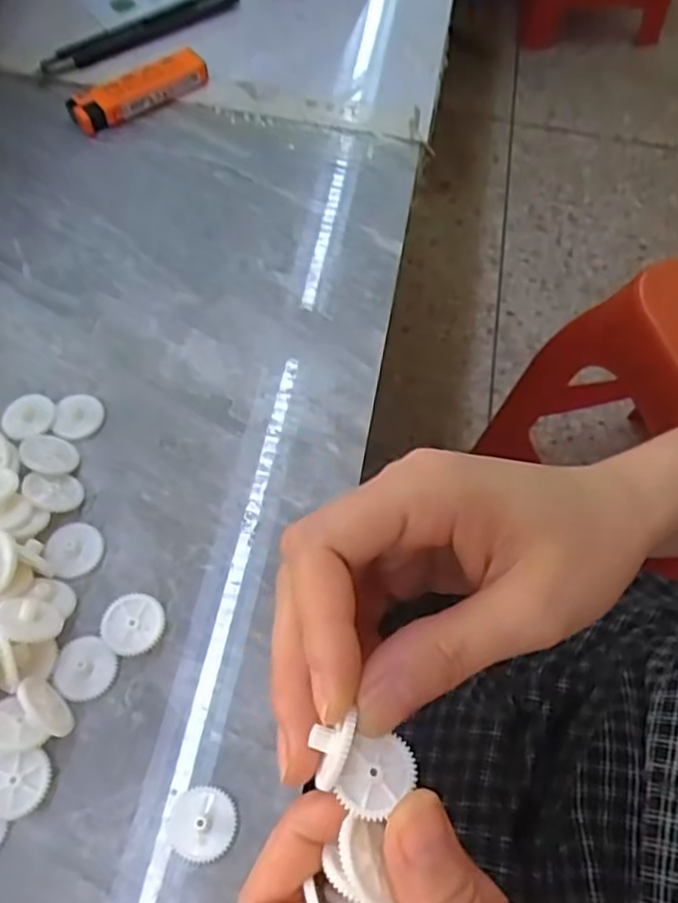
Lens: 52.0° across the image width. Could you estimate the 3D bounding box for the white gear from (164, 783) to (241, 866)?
[{"bbox_3d":[-0.043,0.119,0.222,0.022,0.005,0.022,2,60,-3],"label":"white gear"}]

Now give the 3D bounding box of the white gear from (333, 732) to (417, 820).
[{"bbox_3d":[0.010,0.083,0.178,0.018,0.004,0.020,19,61,7],"label":"white gear"}]

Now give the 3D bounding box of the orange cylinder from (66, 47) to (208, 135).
[{"bbox_3d":[-0.113,-0.204,0.395,0.079,0.017,0.022,-31,66,-19],"label":"orange cylinder"}]

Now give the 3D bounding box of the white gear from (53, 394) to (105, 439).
[{"bbox_3d":[-0.110,-0.015,0.295,0.019,0.004,0.022,2,60,-2],"label":"white gear"}]

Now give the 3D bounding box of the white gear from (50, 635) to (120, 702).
[{"bbox_3d":[-0.089,0.076,0.244,0.021,0.005,0.021,2,60,-3],"label":"white gear"}]

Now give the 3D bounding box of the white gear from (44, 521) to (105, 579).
[{"bbox_3d":[-0.100,0.037,0.264,0.020,0.007,0.020,2,60,-3],"label":"white gear"}]

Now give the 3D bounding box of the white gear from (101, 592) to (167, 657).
[{"bbox_3d":[-0.074,0.063,0.250,0.021,0.008,0.021,2,60,-3],"label":"white gear"}]

